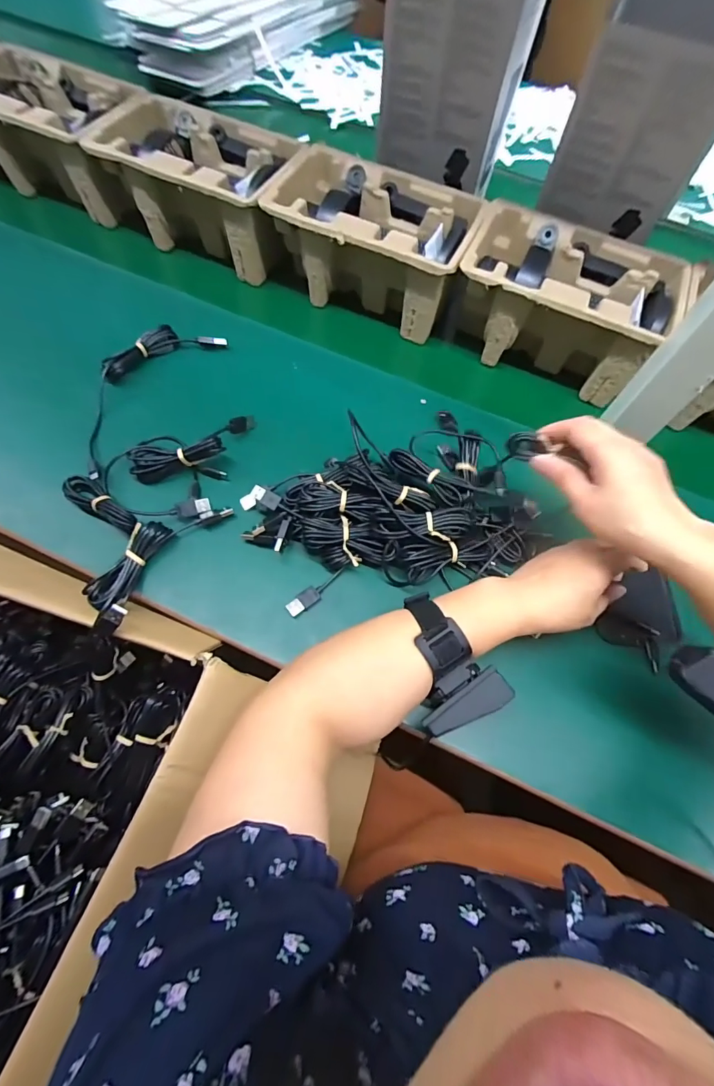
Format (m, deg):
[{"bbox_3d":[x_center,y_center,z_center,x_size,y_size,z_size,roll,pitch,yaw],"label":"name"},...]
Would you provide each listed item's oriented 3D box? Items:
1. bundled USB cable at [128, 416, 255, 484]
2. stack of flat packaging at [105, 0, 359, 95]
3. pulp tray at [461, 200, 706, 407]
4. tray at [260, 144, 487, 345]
[{"bbox_3d":[-0.158,-0.090,0.438,0.122,0.029,0.058,-18,65,-10],"label":"bundled USB cable"},{"bbox_3d":[-0.244,-0.976,0.819,0.274,0.070,0.415,28,66,13],"label":"stack of flat packaging"},{"bbox_3d":[0.229,-0.274,0.509,0.211,0.109,0.144,21,64,10],"label":"pulp tray"},{"bbox_3d":[0.023,-0.356,0.532,0.224,0.108,0.148,21,65,10],"label":"tray"}]

